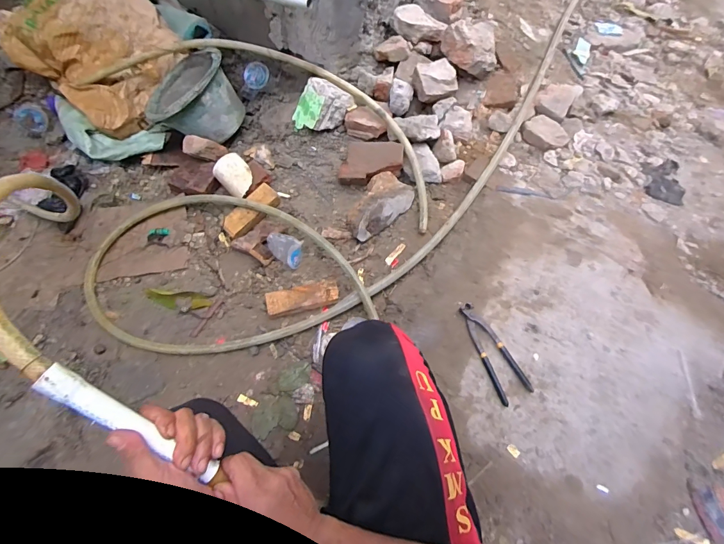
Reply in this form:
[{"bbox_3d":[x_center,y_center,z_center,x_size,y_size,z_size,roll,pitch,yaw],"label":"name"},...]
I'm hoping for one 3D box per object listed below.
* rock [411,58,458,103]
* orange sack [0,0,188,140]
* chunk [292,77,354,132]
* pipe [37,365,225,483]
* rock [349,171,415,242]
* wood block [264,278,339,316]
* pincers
[{"bbox_3d":[0.204,-0.534,1.054,0.109,0.059,0.091,-15,66,-12],"label":"rock"},{"bbox_3d":[-0.793,-0.684,1.103,0.479,0.237,0.344,37,66,12],"label":"orange sack"},{"bbox_3d":[-0.109,-0.446,1.044,0.121,0.141,0.071,8,33,-37],"label":"chunk"},{"bbox_3d":[-0.216,0.149,0.362,0.184,0.021,0.022,47,64,-25],"label":"pipe"},{"bbox_3d":[0.038,-0.174,0.964,0.187,0.081,0.109,-35,72,-20],"label":"rock"},{"bbox_3d":[-0.140,0.061,0.892,0.169,0.041,0.062,-11,65,-11],"label":"wood block"},{"bbox_3d":[0.283,0.168,0.812,0.076,0.018,0.217,-24,74,-9],"label":"pincers"}]

